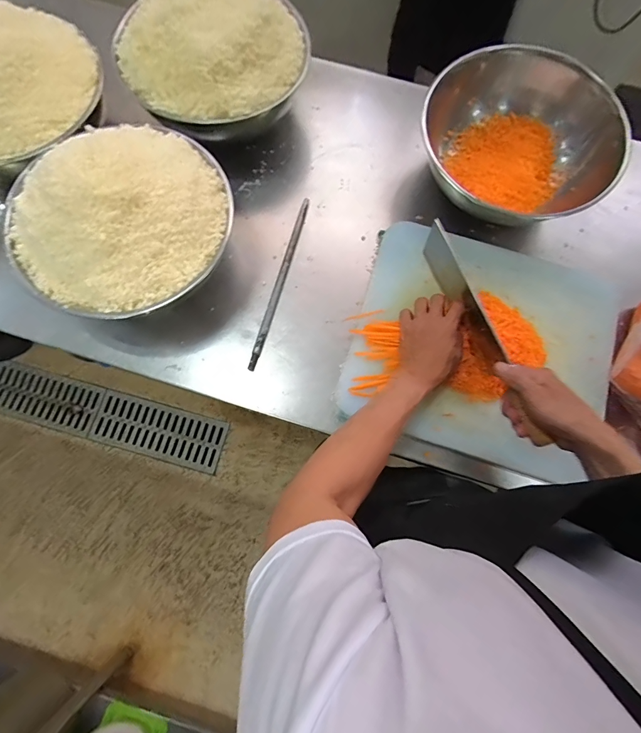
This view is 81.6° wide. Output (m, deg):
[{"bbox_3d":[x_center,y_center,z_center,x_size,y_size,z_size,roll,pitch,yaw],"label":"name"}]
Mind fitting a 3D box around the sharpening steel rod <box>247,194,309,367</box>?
[{"bbox_3d":[-0.066,-0.146,0.628,0.012,0.012,0.314,15,76,3],"label":"sharpening steel rod"}]

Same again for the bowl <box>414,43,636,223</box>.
[{"bbox_3d":[0.307,-0.367,0.612,0.296,0.117,0.277,0,76,-1],"label":"bowl"}]

